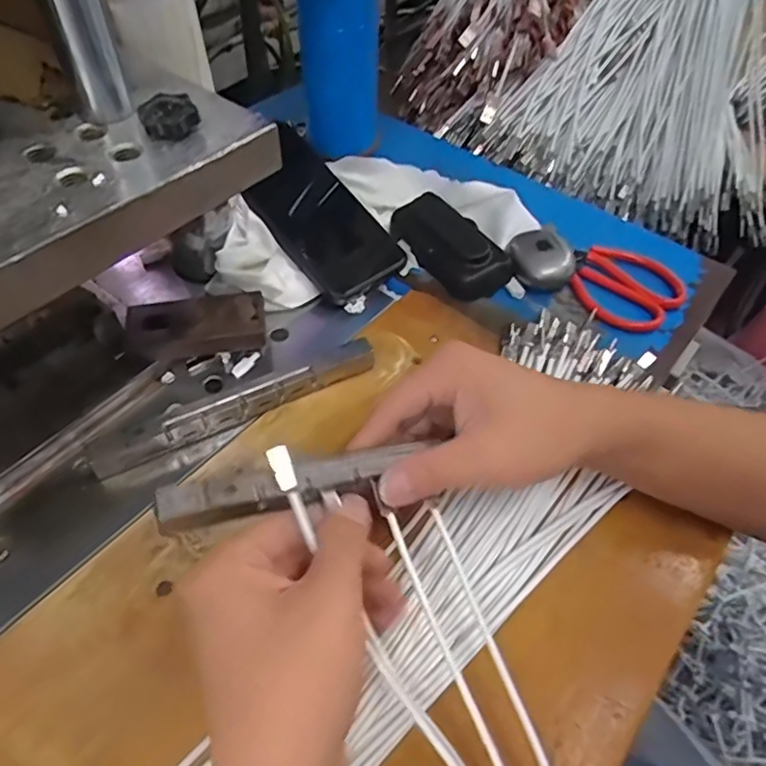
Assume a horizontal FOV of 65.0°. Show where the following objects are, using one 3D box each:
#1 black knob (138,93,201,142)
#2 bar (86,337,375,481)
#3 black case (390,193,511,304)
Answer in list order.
[{"bbox_3d":[-0.092,-0.115,0.261,0.024,0.009,0.026,-15,53,-14],"label":"black knob"},{"bbox_3d":[-0.087,0.012,0.370,0.178,0.023,0.017,-24,55,-20],"label":"bar"},{"bbox_3d":[0.051,-0.111,0.476,0.049,0.030,0.100,-26,56,-21],"label":"black case"}]

